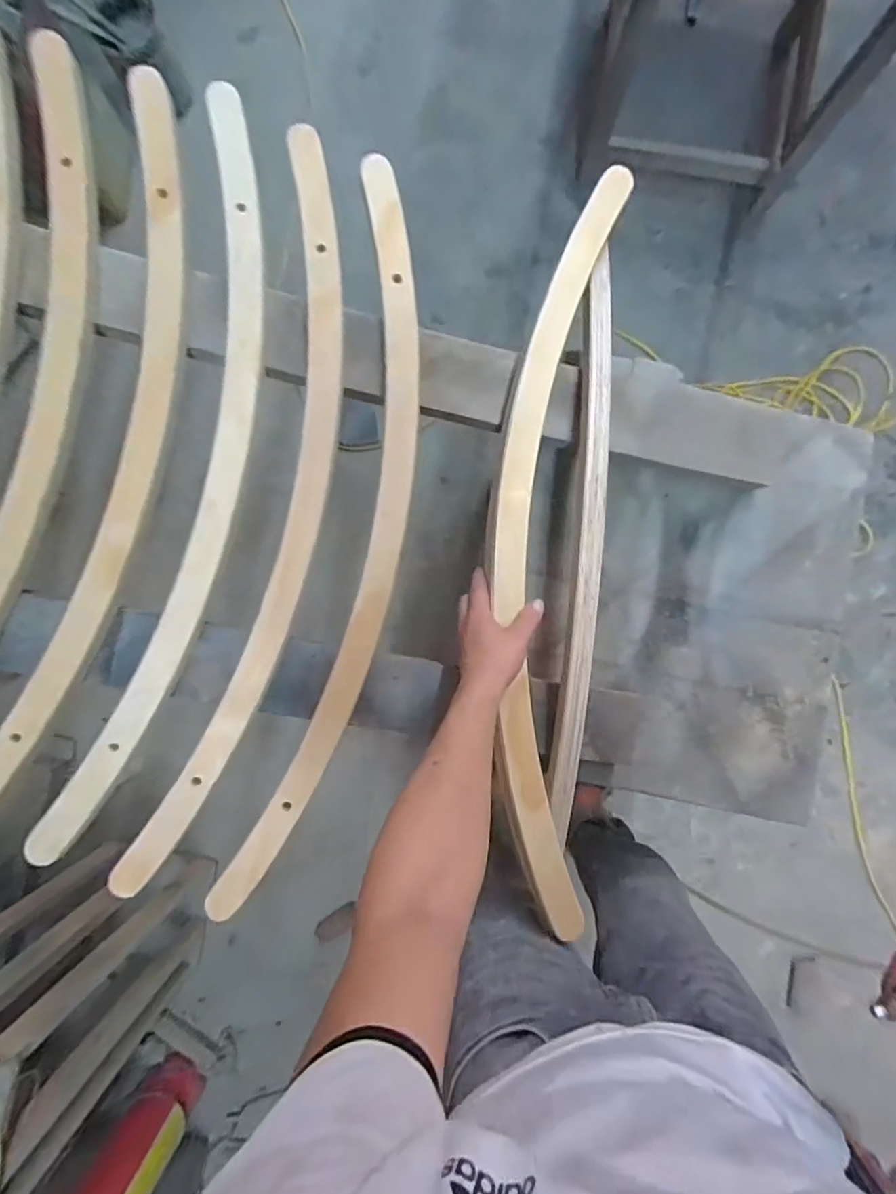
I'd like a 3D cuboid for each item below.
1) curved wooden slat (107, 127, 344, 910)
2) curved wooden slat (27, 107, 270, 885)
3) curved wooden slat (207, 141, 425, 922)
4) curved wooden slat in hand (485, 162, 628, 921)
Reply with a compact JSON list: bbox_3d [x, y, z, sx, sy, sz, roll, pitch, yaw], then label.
[{"bbox_3d":[-0.206,-0.092,0.604,0.116,0.026,0.850,13,88,0],"label":"curved wooden slat"},{"bbox_3d":[-0.299,-0.127,0.596,0.122,0.044,0.866,13,88,0],"label":"curved wooden slat"},{"bbox_3d":[-0.116,-0.065,0.614,0.120,0.028,0.845,12,88,0],"label":"curved wooden slat"},{"bbox_3d":[0.113,-0.054,0.610,0.138,0.030,0.848,2,90,2],"label":"curved wooden slat in hand"}]

